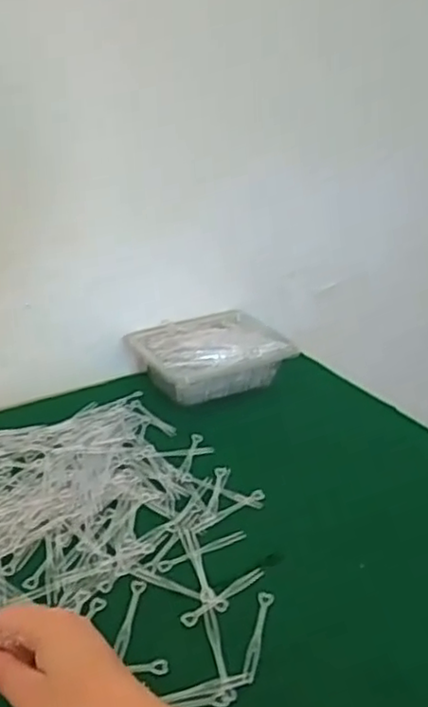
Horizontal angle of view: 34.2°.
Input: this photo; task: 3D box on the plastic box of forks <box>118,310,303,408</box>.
[{"bbox_3d":[-0.005,0.003,0.867,0.180,0.065,0.131,-10,29,-25],"label":"plastic box of forks"}]

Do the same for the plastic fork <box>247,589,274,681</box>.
[{"bbox_3d":[0.035,0.212,0.529,0.012,0.009,0.085,8,27,10],"label":"plastic fork"}]

